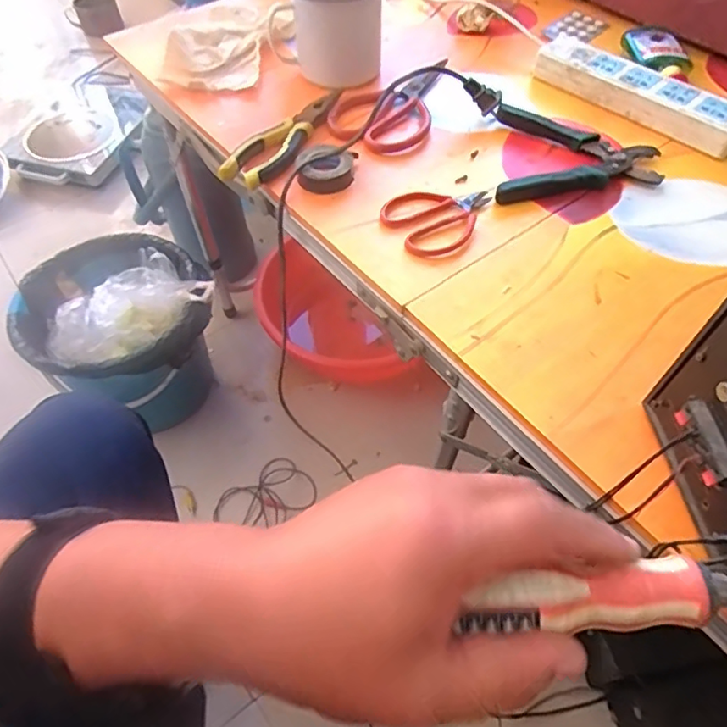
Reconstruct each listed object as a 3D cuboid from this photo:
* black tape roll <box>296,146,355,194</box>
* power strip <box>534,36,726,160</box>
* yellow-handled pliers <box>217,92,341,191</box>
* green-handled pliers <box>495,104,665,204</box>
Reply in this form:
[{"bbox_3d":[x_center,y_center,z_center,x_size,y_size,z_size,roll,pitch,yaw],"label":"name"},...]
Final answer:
[{"bbox_3d":[-0.037,-0.189,0.545,0.052,0.019,0.052,-1,55,1],"label":"black tape roll"},{"bbox_3d":[0.293,-0.288,0.594,0.061,0.028,0.226,-38,62,-23],"label":"power strip"},{"bbox_3d":[-0.082,-0.235,0.576,0.054,0.017,0.172,22,58,16],"label":"yellow-handled pliers"},{"bbox_3d":[0.210,-0.199,0.545,0.154,0.023,0.127,7,55,6],"label":"green-handled pliers"}]

